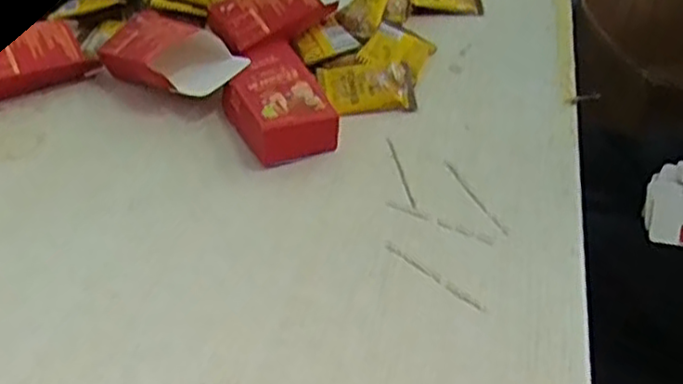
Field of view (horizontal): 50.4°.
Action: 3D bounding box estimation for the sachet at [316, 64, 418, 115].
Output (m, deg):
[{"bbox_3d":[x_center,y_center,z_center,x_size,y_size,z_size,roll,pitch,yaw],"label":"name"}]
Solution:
[{"bbox_3d":[0.025,-0.103,0.713,0.088,0.018,0.069,-5,38,-5],"label":"sachet"}]

